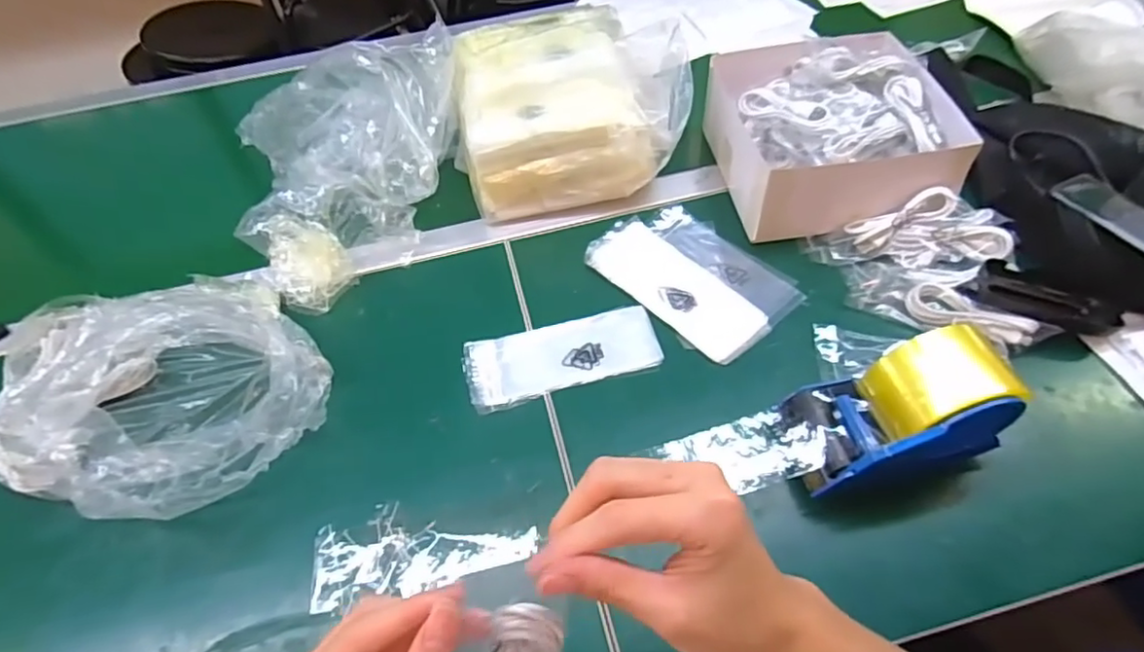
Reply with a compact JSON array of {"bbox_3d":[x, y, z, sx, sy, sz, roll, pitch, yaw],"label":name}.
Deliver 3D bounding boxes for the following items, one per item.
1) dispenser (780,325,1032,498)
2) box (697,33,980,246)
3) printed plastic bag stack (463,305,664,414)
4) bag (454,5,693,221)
[{"bbox_3d":[0.234,0.064,0.443,0.145,0.101,0.079,-13,55,-4],"label":"dispenser"},{"bbox_3d":[0.263,-0.203,0.637,0.210,0.084,0.216,-10,55,-2],"label":"box"},{"bbox_3d":[-0.009,0.026,0.553,0.171,0.004,0.071,-14,55,-4],"label":"printed plastic bag stack"},{"bbox_3d":[-0.004,-0.249,0.674,0.236,0.123,0.219,-8,55,-1],"label":"bag"}]

